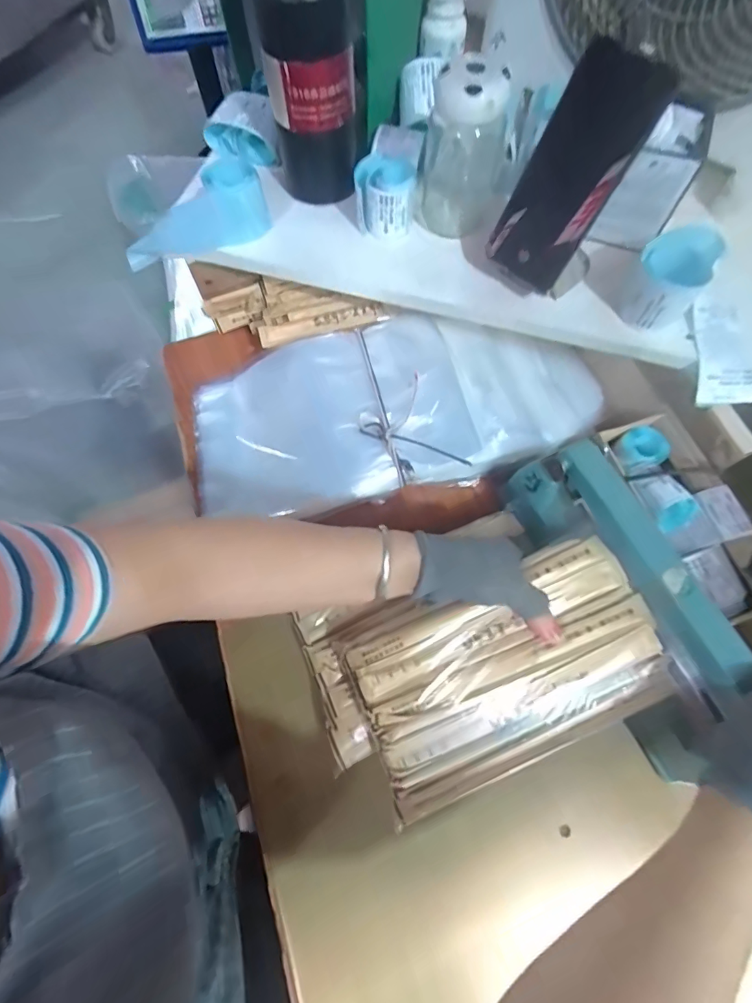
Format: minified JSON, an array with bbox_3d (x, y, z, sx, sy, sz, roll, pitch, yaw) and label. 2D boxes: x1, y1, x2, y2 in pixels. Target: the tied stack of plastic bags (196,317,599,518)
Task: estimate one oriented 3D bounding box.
[{"bbox_3d":[0.013,-0.104,0.505,0.447,0.066,0.194,-13,70,-4],"label":"tied stack of plastic bags"}]

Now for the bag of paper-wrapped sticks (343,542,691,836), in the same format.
[{"bbox_3d":[0.105,0.134,0.354,0.232,0.036,0.134,-23,71,-8],"label":"bag of paper-wrapped sticks"}]

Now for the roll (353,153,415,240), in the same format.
[{"bbox_3d":[0.009,-0.316,0.469,0.058,0.058,0.059,0,69,1],"label":"roll"}]

